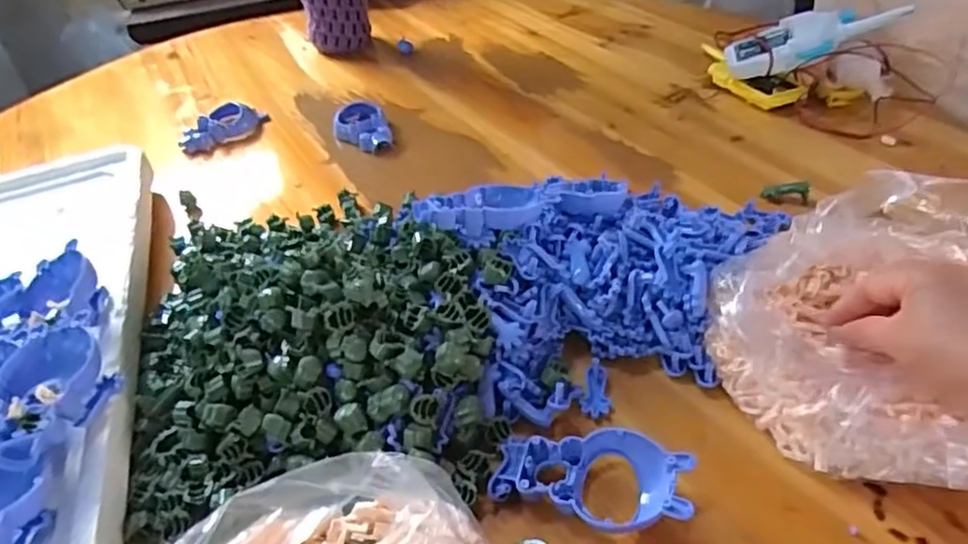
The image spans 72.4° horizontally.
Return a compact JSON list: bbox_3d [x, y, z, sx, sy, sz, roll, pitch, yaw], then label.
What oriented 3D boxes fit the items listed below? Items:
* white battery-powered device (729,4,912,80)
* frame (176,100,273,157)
[{"bbox_3d":[0.336,-0.241,0.678,0.164,0.030,0.051,-14,37,22],"label":"white battery-powered device"},{"bbox_3d":[-0.300,-0.166,0.760,0.100,0.031,0.042,-36,48,-30],"label":"frame"}]

